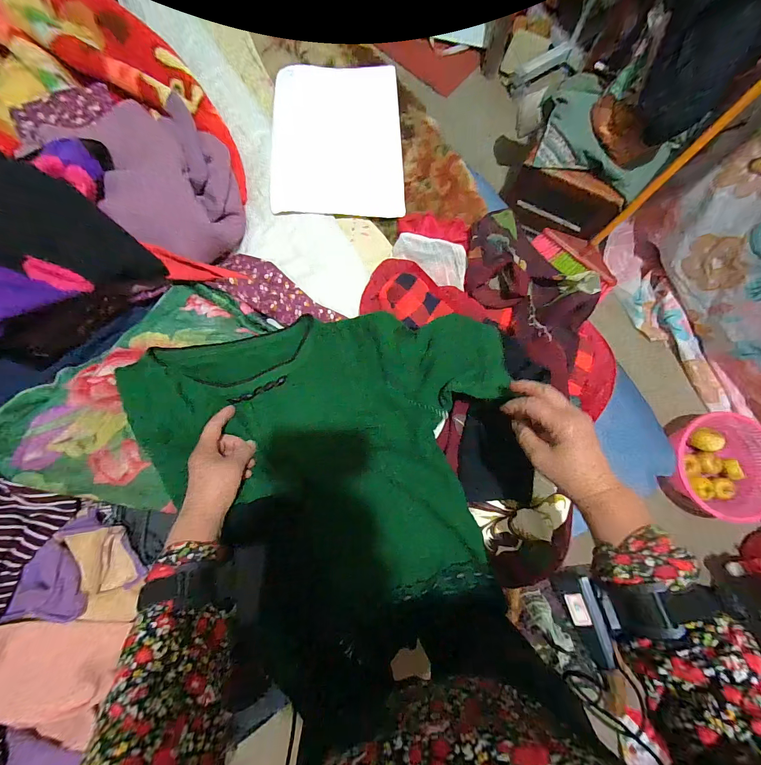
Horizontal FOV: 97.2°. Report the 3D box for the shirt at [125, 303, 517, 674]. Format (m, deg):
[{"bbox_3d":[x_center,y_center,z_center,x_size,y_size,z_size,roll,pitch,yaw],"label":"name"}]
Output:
[{"bbox_3d":[-0.058,0.119,0.435,0.445,0.130,0.424,-2,80,0],"label":"shirt"}]

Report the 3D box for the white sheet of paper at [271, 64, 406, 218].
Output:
[{"bbox_3d":[-0.072,-0.416,0.565,0.209,0.015,0.307,-2,76,-5],"label":"white sheet of paper"}]

